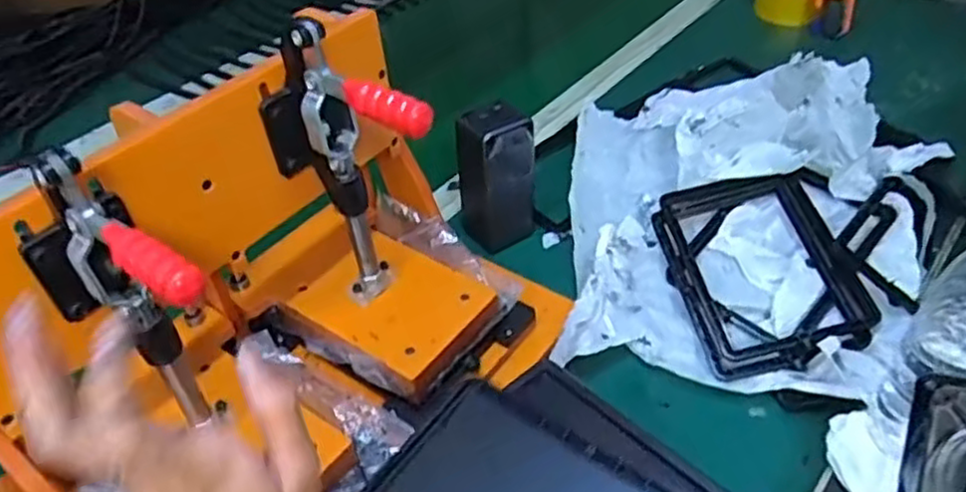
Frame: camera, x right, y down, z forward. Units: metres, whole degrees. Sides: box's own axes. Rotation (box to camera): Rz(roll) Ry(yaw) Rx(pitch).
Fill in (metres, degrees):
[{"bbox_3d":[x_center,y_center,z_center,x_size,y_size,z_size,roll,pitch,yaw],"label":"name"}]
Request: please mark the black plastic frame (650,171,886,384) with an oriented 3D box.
[{"bbox_3d":[0.222,0.017,0.591,0.134,0.028,0.180,-16,54,8],"label":"black plastic frame"}]

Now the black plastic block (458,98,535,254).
[{"bbox_3d":[0.014,-0.063,0.665,0.061,0.130,0.056,-26,45,-21],"label":"black plastic block"}]

